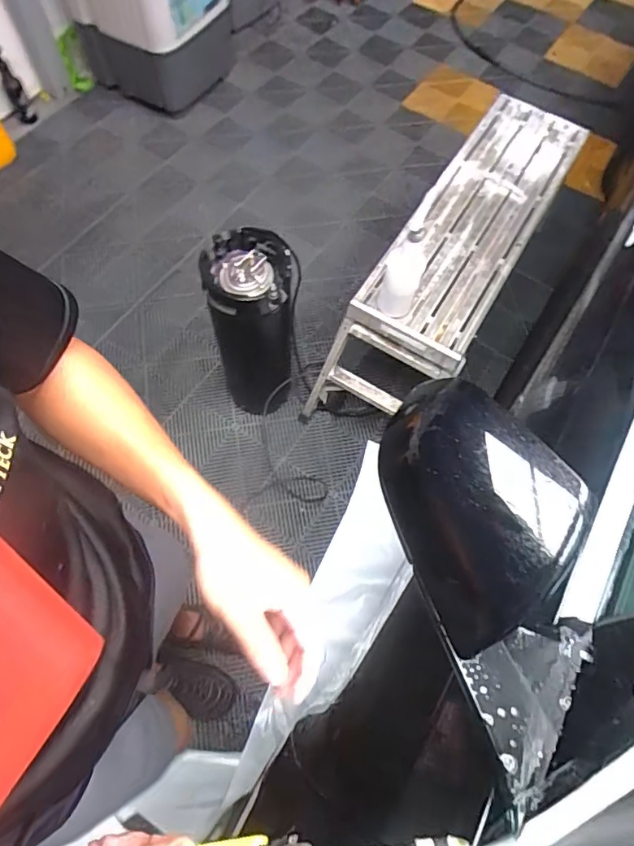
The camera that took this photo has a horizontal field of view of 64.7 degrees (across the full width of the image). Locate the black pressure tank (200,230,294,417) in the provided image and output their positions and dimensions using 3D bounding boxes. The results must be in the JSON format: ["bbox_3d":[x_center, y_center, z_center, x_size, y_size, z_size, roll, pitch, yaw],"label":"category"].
[{"bbox_3d":[-0.171,-0.244,1.425,0.216,0.583,0.217,-4,66,-5],"label":"black pressure tank"}]

